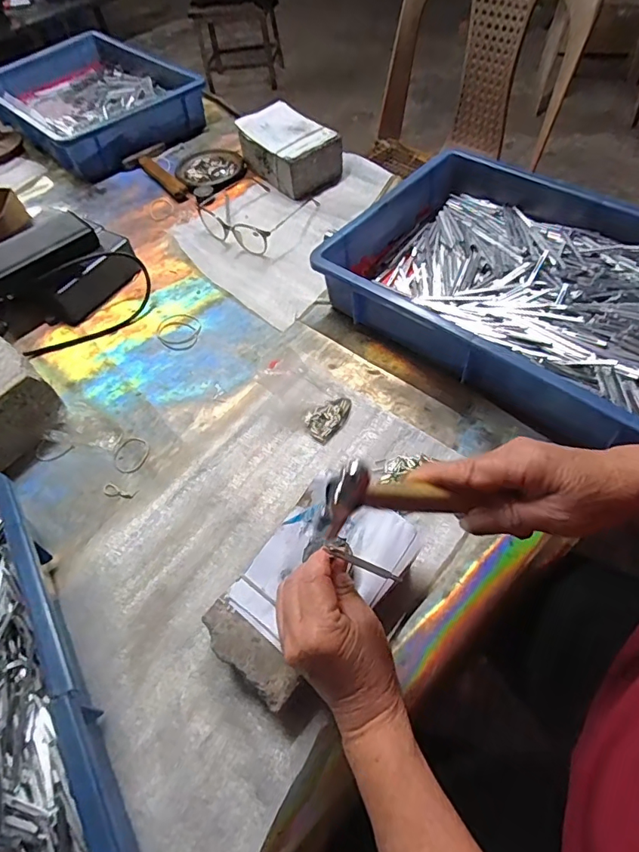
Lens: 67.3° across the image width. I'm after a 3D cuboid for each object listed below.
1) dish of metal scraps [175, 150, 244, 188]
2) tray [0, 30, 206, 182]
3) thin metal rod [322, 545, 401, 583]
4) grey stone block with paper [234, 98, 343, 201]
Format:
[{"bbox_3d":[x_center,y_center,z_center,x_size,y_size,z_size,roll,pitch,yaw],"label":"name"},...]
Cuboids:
[{"bbox_3d":[-0.180,-0.431,0.804,0.103,0.013,0.111,0,57,0],"label":"dish of metal scraps"},{"bbox_3d":[-0.445,-0.626,0.915,0.425,0.088,0.288,35,66,26],"label":"tray"},{"bbox_3d":[0.030,0.093,0.322,0.055,0.004,0.006,25,59,-1],"label":"thin metal rod"},{"bbox_3d":[-0.049,-0.444,0.766,0.098,0.071,0.155,-38,61,-20],"label":"grey stone block with paper"}]

